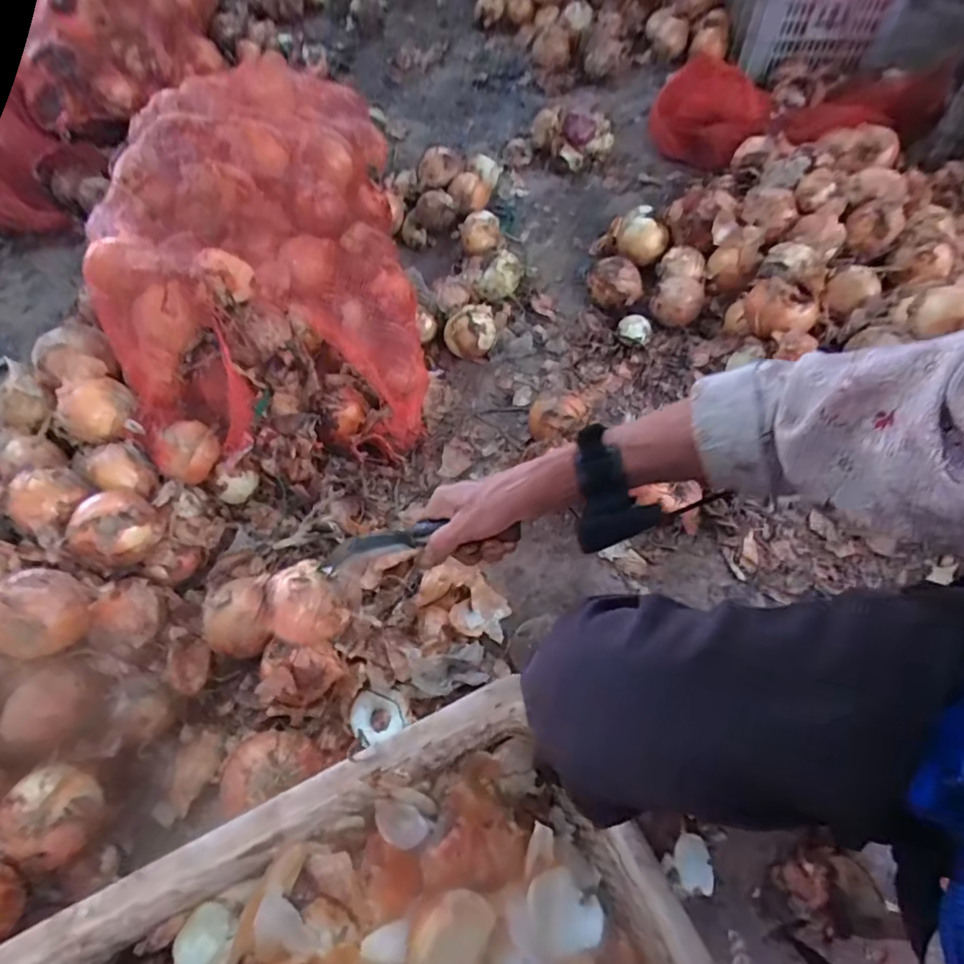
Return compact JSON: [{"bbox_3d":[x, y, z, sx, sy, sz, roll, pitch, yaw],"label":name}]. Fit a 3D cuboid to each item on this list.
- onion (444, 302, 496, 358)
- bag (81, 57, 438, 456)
[{"bbox_3d":[-0.021,-0.260,0.964,0.088,0.068,0.071,-2,60,1],"label":"onion"},{"bbox_3d":[-0.337,-0.364,0.900,0.425,0.276,0.643,-8,60,-2],"label":"bag"}]

